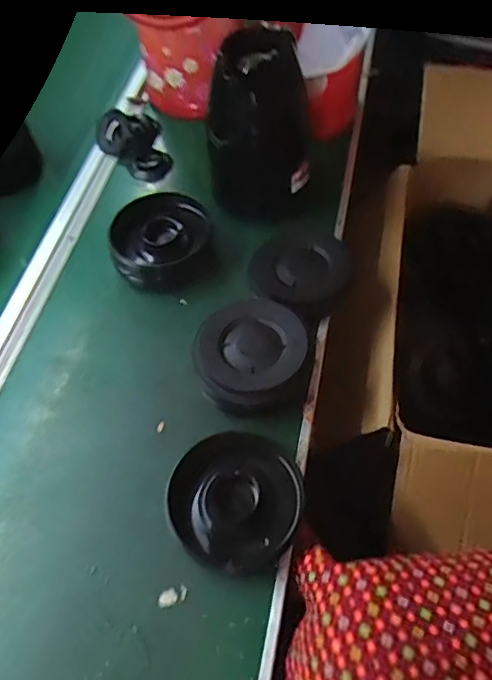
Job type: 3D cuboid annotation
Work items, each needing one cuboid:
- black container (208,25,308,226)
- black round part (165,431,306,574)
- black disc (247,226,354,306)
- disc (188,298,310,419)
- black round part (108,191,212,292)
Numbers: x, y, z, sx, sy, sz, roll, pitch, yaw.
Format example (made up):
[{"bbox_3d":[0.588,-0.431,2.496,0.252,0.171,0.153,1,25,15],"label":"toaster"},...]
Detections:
[{"bbox_3d":[0.012,-0.241,0.657,0.121,0.172,0.097,0,56,4],"label":"black container"},{"bbox_3d":[-0.008,0.143,0.511,0.113,0.030,0.118,-2,56,3],"label":"black round part"},{"bbox_3d":[0.063,-0.084,0.654,0.115,0.032,0.103,17,59,15],"label":"black disc"},{"bbox_3d":[0.006,0.017,0.582,0.115,0.047,0.121,18,60,15],"label":"disc"},{"bbox_3d":[-0.108,-0.118,0.678,0.114,0.052,0.112,-2,56,3],"label":"black round part"}]

